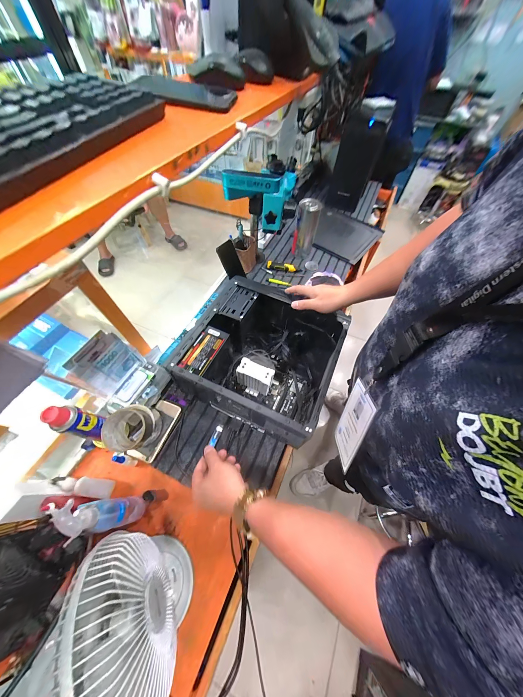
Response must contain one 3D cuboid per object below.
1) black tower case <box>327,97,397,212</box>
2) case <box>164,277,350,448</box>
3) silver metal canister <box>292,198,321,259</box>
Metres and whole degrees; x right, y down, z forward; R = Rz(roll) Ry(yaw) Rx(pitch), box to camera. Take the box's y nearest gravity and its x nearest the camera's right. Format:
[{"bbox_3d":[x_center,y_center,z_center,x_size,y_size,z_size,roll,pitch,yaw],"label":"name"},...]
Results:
[{"bbox_3d":[0.465,-0.913,1.095,0.153,0.365,0.213,29,62,16],"label":"black tower case"},{"bbox_3d":[0.009,0.020,0.610,0.343,0.168,0.336,24,61,13],"label":"case"},{"bbox_3d":[0.176,-0.474,0.897,0.086,0.201,0.074,11,59,6],"label":"silver metal canister"}]

